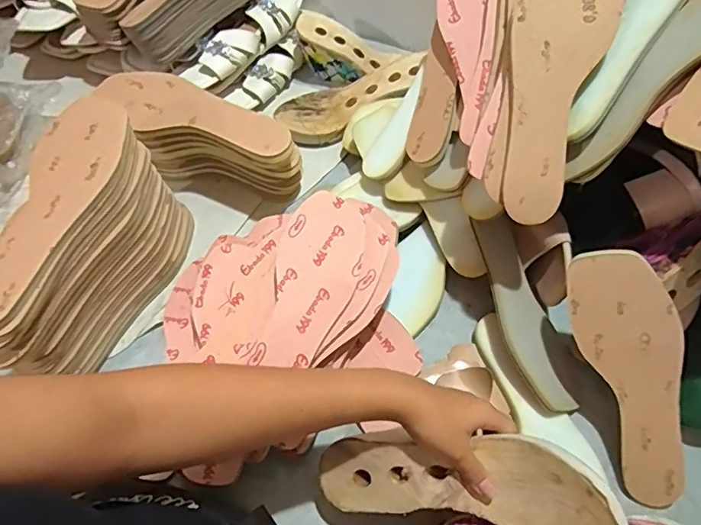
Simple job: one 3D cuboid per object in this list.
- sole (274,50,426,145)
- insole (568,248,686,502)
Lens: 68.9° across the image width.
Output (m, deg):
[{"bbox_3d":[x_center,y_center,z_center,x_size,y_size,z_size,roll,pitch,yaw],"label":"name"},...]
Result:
[{"bbox_3d":[0.001,-0.228,0.692,0.213,0.047,0.084,-25,63,9],"label":"sole"},{"bbox_3d":[0.263,0.107,0.471,0.079,0.009,0.242,-14,96,18],"label":"insole"}]

